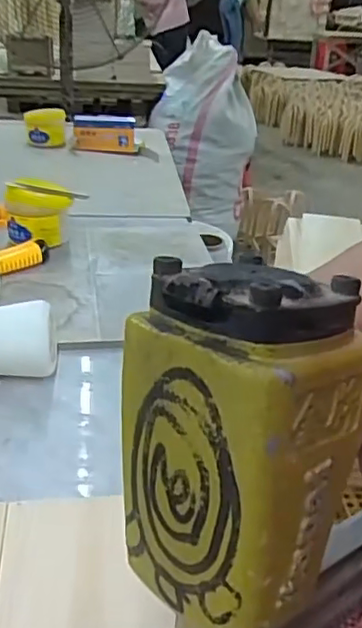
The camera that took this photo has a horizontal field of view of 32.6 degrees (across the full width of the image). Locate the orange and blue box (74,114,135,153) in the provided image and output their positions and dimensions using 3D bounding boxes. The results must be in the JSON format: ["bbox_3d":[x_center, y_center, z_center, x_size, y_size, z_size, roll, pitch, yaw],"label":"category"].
[{"bbox_3d":[-0.151,-0.356,1.214,0.119,0.060,0.051,1,28,-4],"label":"orange and blue box"}]

